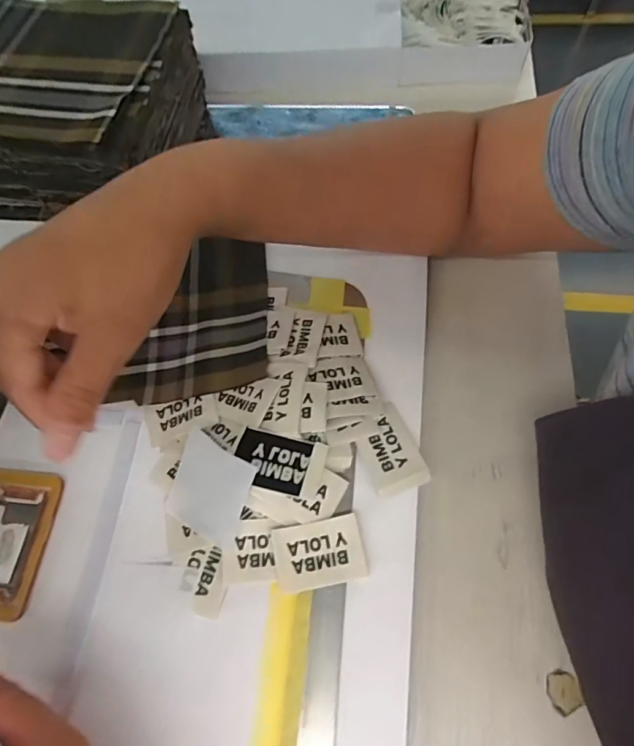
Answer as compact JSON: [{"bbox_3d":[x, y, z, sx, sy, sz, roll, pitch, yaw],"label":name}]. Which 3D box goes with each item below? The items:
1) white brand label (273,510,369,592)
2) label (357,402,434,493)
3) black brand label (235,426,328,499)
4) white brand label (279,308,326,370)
[{"bbox_3d":[0.001,0.100,0.256,0.048,0.004,0.034,-10,72,-4],"label":"white brand label"},{"bbox_3d":[0.044,0.045,0.280,0.034,0.004,0.051,-18,67,-11],"label":"label"},{"bbox_3d":[-0.022,0.051,0.262,0.049,0.005,0.032,13,61,6],"label":"black brand label"},{"bbox_3d":[-0.008,-0.024,0.307,0.023,0.004,0.046,9,55,10],"label":"white brand label"}]

